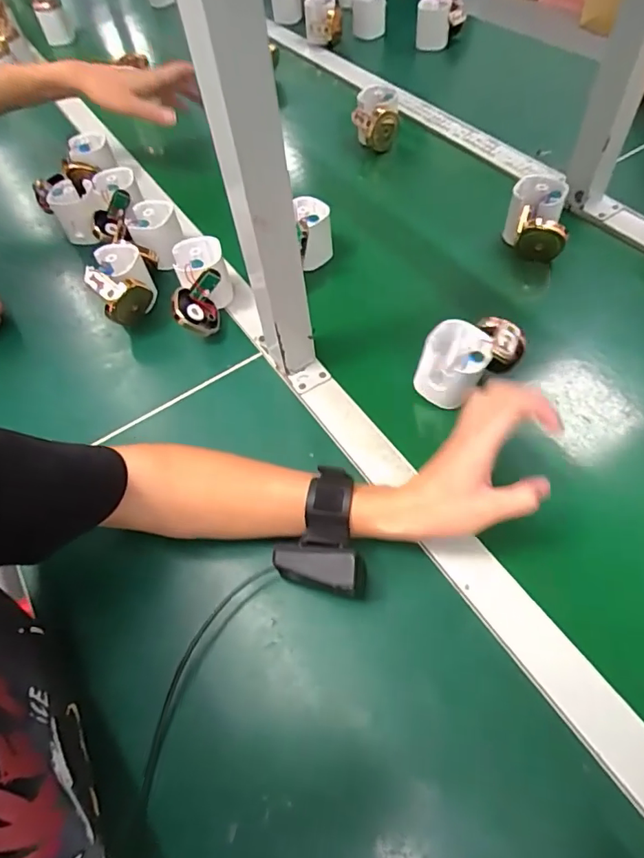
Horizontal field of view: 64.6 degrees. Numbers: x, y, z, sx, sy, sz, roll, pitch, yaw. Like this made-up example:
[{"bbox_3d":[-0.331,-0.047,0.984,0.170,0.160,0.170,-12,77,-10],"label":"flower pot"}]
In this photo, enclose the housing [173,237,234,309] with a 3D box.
[{"bbox_3d":[-0.136,-0.175,0.586,0.056,0.067,0.058,-8,57,0],"label":"housing"}]

